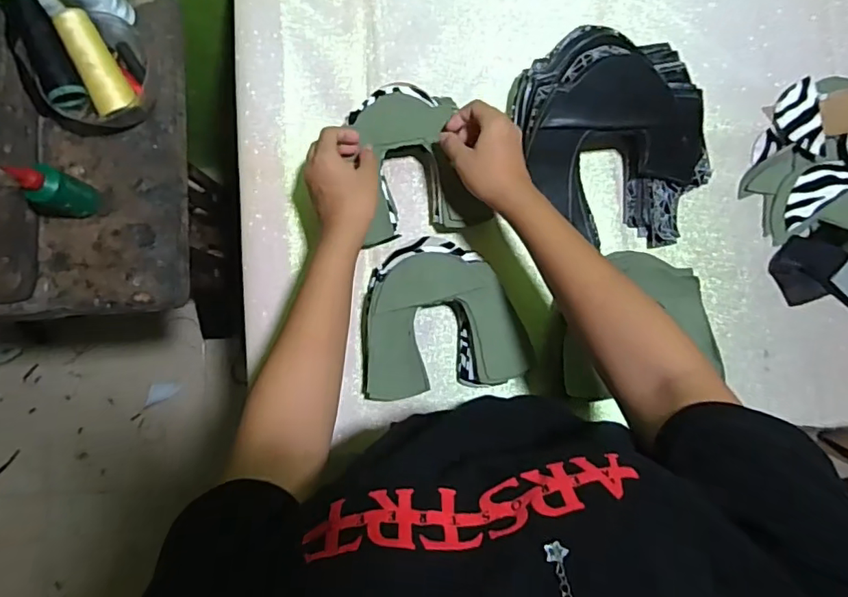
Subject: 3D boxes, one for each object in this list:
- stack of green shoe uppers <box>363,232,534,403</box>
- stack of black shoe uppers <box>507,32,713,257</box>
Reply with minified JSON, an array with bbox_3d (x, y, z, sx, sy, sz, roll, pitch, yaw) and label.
[{"bbox_3d":[0.014,0.018,0.581,0.175,0.056,0.169,-8,85,2],"label":"stack of green shoe uppers"},{"bbox_3d":[0.194,-0.164,0.573,0.197,0.099,0.233,-25,85,0],"label":"stack of black shoe uppers"}]

